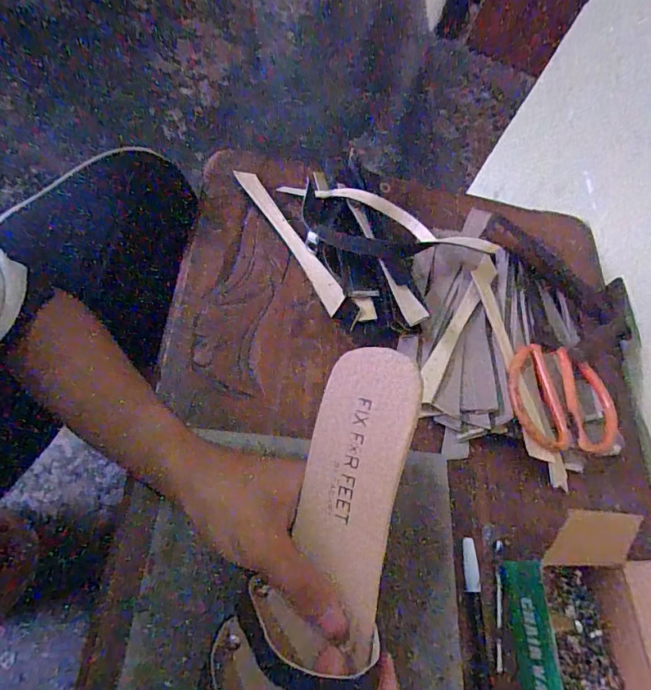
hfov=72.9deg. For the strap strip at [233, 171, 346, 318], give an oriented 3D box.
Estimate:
[{"bbox_3d":[-0.035,-0.105,0.427,0.020,0.009,0.177,-35,73,4],"label":"strap strip"}]

